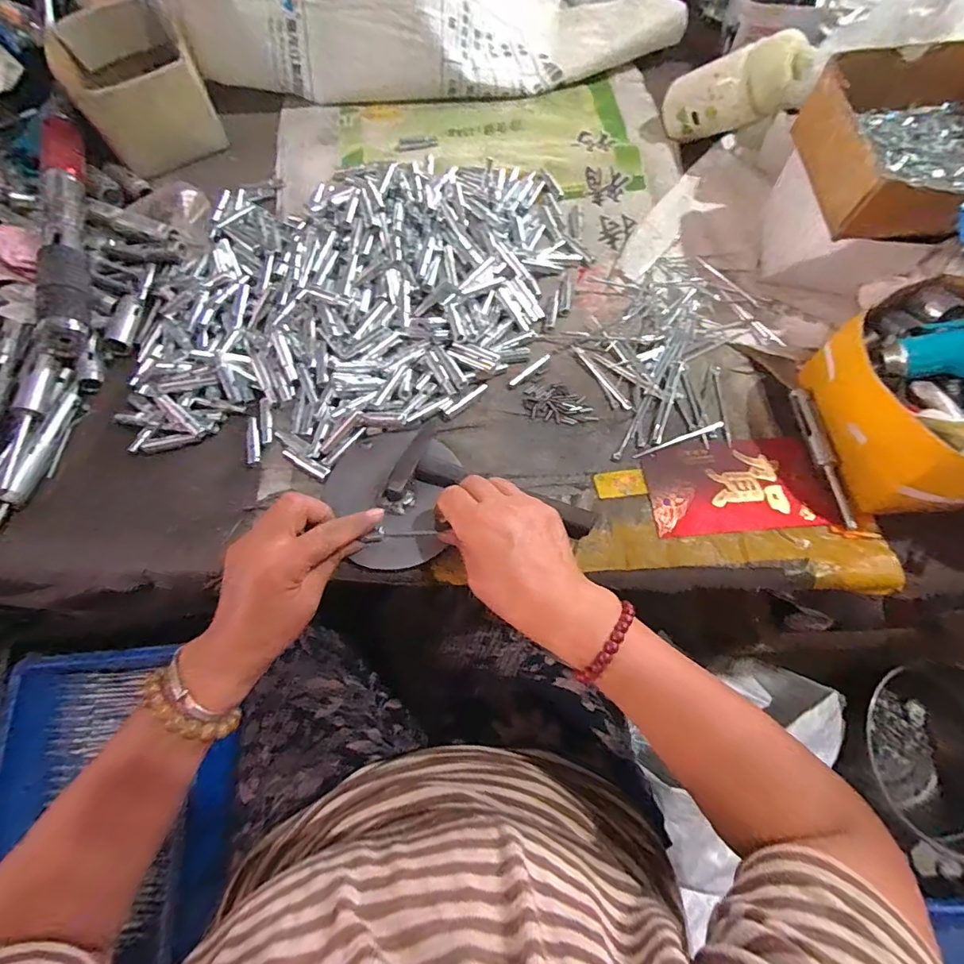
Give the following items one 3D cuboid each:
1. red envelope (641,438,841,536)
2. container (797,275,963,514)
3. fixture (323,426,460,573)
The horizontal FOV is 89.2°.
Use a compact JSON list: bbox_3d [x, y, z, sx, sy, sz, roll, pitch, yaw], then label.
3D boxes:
[{"bbox_3d":[0.226,0.002,0.434,0.153,0.004,0.087,-3,65,-1],"label":"red envelope"},{"bbox_3d":[0.370,-0.072,0.396,0.136,0.099,0.183,-6,67,0],"label":"container"},{"bbox_3d":[-0.085,0.011,0.431,0.112,0.034,0.125,10,75,4],"label":"fixture"}]

